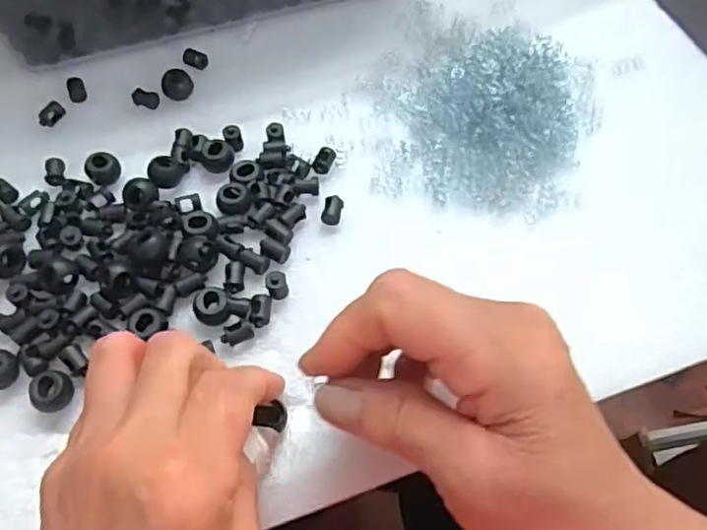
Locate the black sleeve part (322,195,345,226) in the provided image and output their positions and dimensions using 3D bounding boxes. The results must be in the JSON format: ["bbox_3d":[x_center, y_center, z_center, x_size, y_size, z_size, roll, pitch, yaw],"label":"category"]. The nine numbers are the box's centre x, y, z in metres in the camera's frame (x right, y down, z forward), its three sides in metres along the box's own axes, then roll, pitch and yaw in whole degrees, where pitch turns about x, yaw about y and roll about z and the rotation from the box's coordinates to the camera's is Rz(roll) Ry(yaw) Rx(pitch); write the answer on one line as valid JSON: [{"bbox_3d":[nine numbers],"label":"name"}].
[{"bbox_3d":[-0.010,-0.028,0.318,0.009,0.008,0.016,14,61,8],"label":"black sleeve part"}]

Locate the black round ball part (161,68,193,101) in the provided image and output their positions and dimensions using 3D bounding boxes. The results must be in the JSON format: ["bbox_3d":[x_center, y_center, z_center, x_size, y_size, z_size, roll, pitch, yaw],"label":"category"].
[{"bbox_3d":[-0.101,-0.104,0.361,0.017,0.011,0.014,-31,65,-16],"label":"black round ball part"}]

